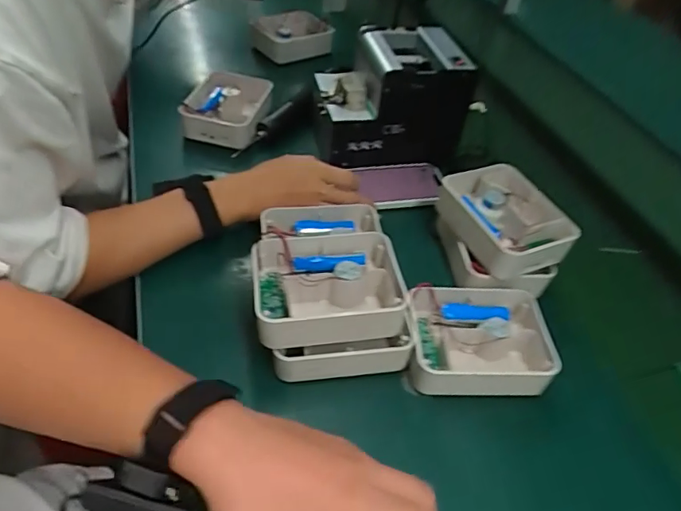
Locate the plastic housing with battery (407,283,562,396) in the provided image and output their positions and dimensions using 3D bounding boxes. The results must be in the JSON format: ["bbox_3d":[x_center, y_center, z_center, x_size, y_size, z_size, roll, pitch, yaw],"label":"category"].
[{"bbox_3d":[0.128,0.083,0.475,0.130,0.043,0.106,3,46,-4],"label":"plastic housing with battery"}]

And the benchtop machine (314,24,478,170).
[{"bbox_3d":[0.065,-0.216,0.668,0.184,0.132,0.131,-5,48,-14],"label":"benchtop machine"}]

